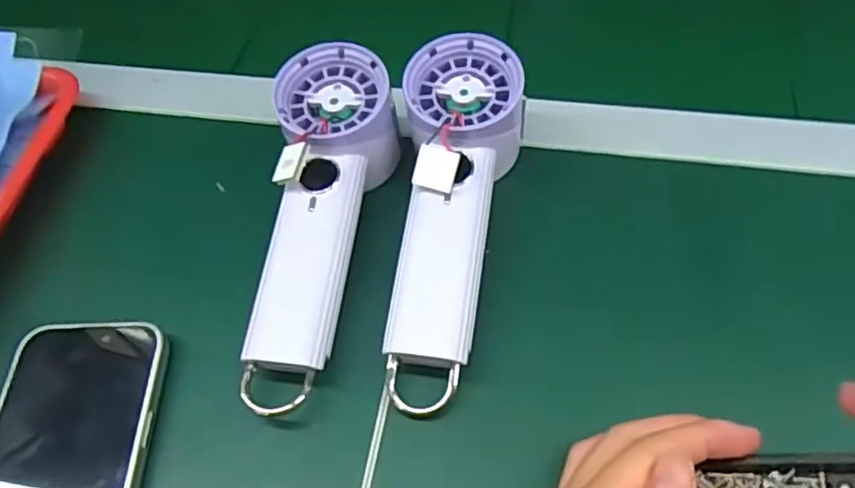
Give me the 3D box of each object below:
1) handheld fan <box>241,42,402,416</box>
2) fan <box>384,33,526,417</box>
[{"bbox_3d":[-0.056,-0.013,0.343,0.058,0.045,0.192,5,69,8],"label":"handheld fan"},{"bbox_3d":[0.012,-0.013,0.344,0.062,0.054,0.201,7,71,8],"label":"fan"}]

